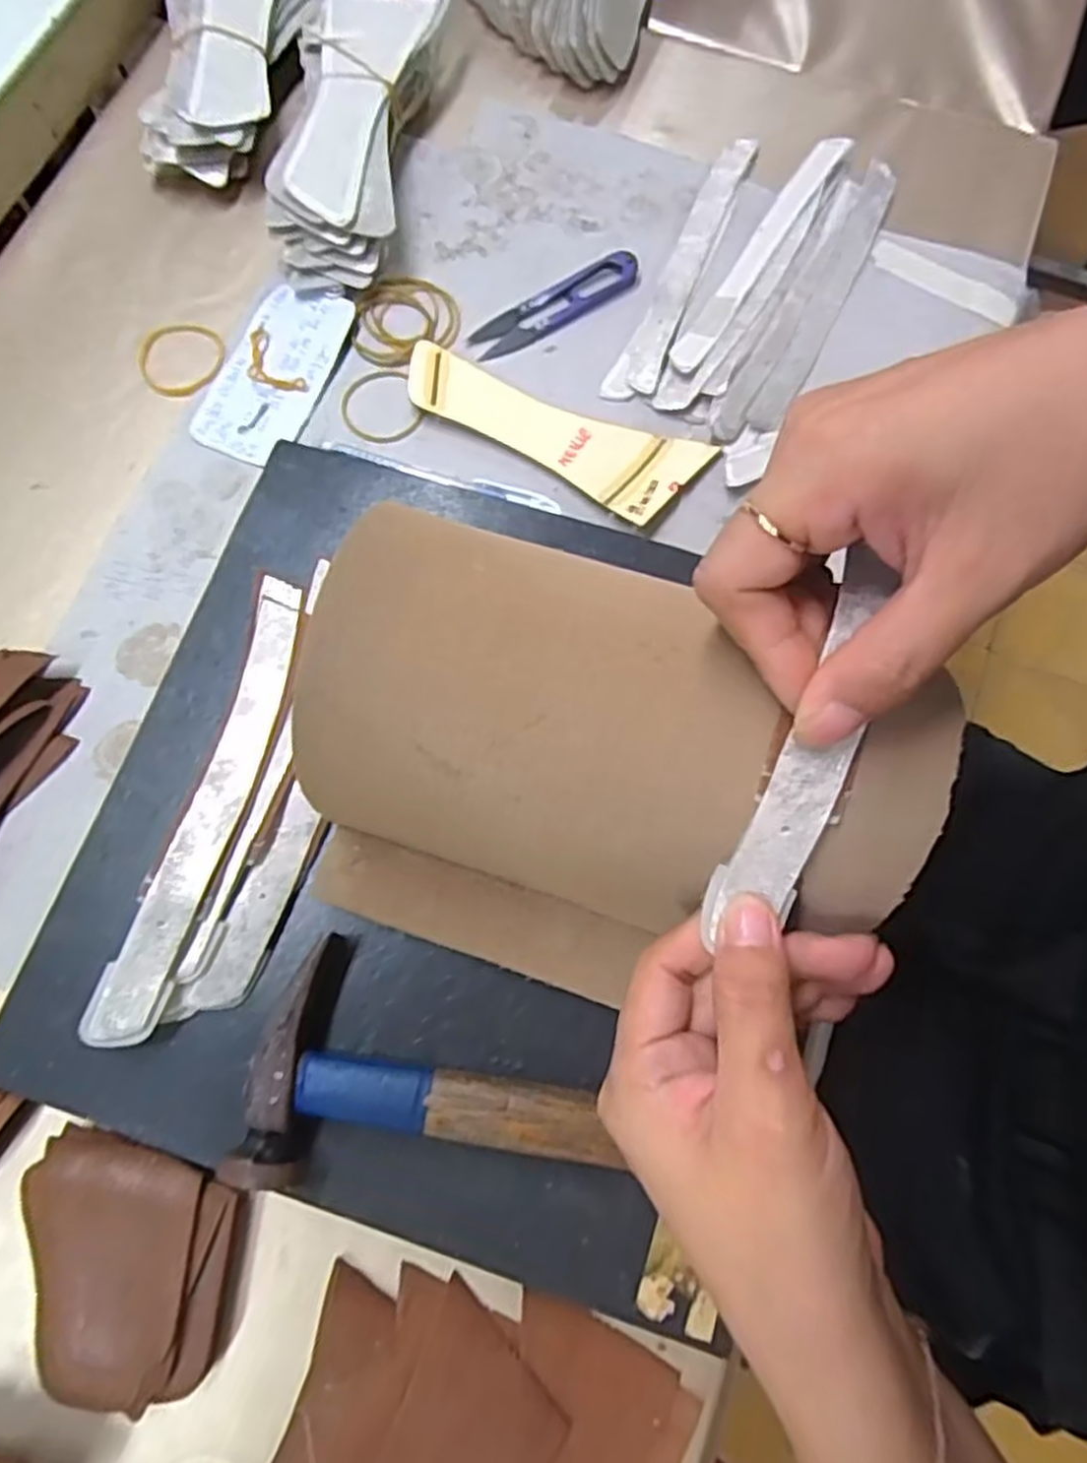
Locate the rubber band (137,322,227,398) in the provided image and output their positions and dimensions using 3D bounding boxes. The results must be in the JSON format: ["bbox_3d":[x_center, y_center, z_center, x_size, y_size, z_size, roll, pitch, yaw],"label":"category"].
[{"bbox_3d":[-0.190,-0.196,0.413,0.045,0.004,0.042,0,75,-2],"label":"rubber band"}]

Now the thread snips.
[{"bbox_3d":[0.007,-0.229,0.423,0.101,0.007,0.023,-32,78,-10],"label":"thread snips"}]

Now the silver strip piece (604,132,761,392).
[{"bbox_3d":[0.081,-0.258,0.434,0.025,0.008,0.189,24,76,5],"label":"silver strip piece"}]

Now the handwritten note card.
[{"bbox_3d":[-0.142,-0.188,0.410,0.055,0.007,0.102,20,75,4],"label":"handwritten note card"}]

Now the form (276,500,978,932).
[{"bbox_3d":[0.023,-0.003,0.234,0.180,0.044,0.104,17,75,3],"label":"form"}]

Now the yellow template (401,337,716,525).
[{"bbox_3d":[0.002,-0.150,0.402,0.157,0.007,0.058,22,68,2],"label":"yellow template"}]

